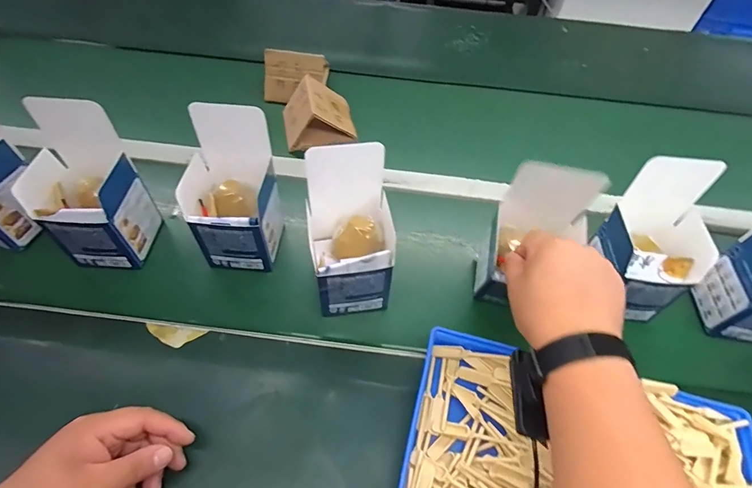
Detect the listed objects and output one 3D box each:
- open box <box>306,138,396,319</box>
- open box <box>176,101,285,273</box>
[{"bbox_3d":[-0.024,-0.007,0.439,0.100,0.172,0.093,-7,54,-8],"label":"open box"},{"bbox_3d":[-0.167,-0.057,0.466,0.097,0.176,0.089,3,53,-1],"label":"open box"}]

